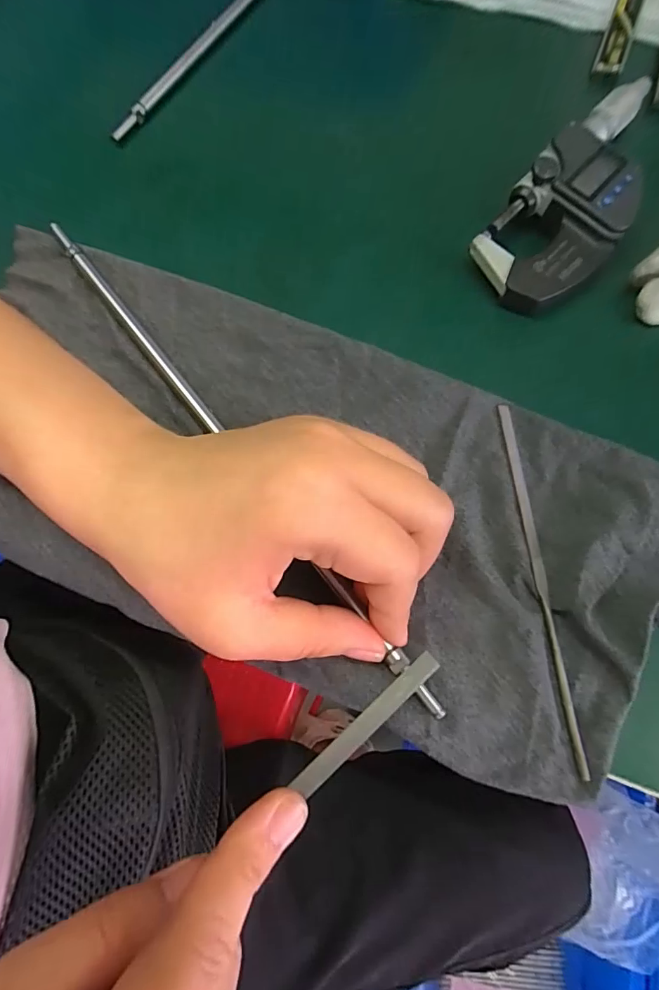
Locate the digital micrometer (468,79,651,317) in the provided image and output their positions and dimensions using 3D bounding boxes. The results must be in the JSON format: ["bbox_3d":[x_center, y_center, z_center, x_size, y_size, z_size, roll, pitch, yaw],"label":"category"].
[{"bbox_3d":[0.126,-0.149,0.225,0.052,0.023,0.141,37,76,12],"label":"digital micrometer"}]

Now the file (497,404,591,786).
[{"bbox_3d":[0.080,0.028,0.176,0.006,0.005,0.139,-4,72,-1],"label":"file"}]

